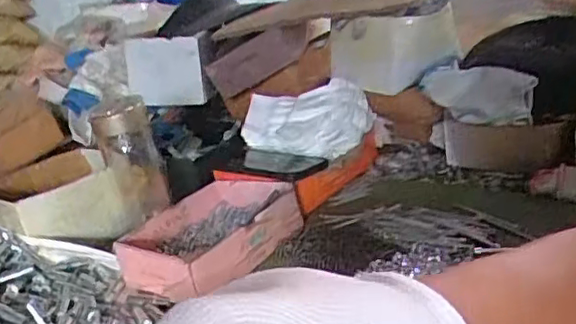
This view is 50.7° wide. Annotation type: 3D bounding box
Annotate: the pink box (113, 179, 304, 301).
[{"bbox_3d":[-0.091,0.078,0.688,0.154,0.056,0.180,4,26,35],"label":"pink box"}]

